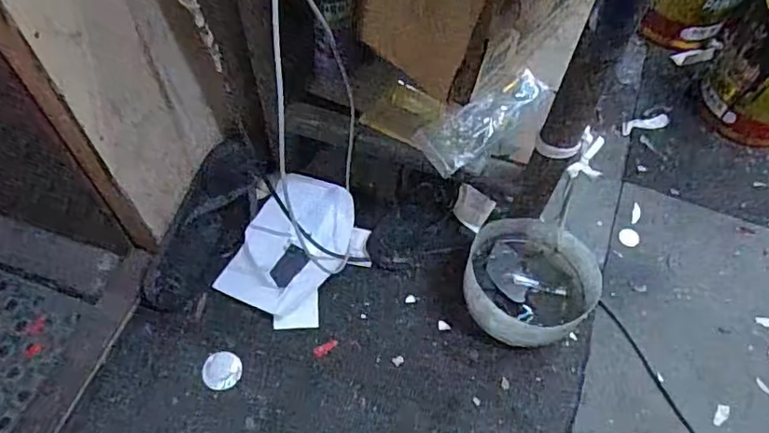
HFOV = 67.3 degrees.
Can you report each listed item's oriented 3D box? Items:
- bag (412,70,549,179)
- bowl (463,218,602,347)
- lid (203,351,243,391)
[{"bbox_3d":[0.138,-0.126,0.751,0.209,0.018,0.078,-36,66,-21],"label":"bag"},{"bbox_3d":[0.187,0.090,0.759,0.161,0.085,0.174,0,59,-1],"label":"bowl"},{"bbox_3d":[-0.205,0.195,0.731,0.045,0.008,0.047,0,59,-1],"label":"lid"}]

